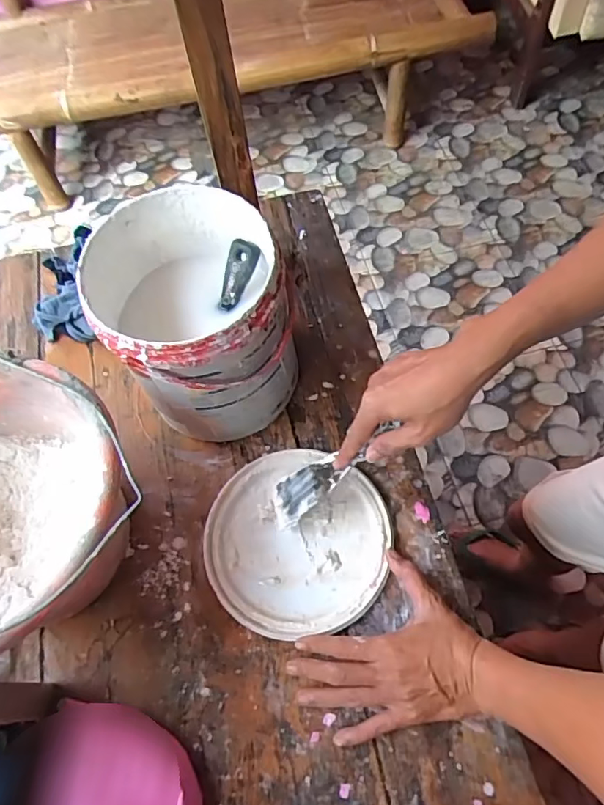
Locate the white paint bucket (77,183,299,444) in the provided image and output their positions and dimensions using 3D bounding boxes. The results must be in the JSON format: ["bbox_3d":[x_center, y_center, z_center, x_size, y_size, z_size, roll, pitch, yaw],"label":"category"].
[{"bbox_3d":[-0.099,-0.074,0.532,0.161,0.192,0.181,-25,63,-10],"label":"white paint bucket"}]

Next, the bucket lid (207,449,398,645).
[{"bbox_3d":[-0.006,0.134,0.521,0.171,0.019,0.171,-1,61,3],"label":"bucket lid"}]

